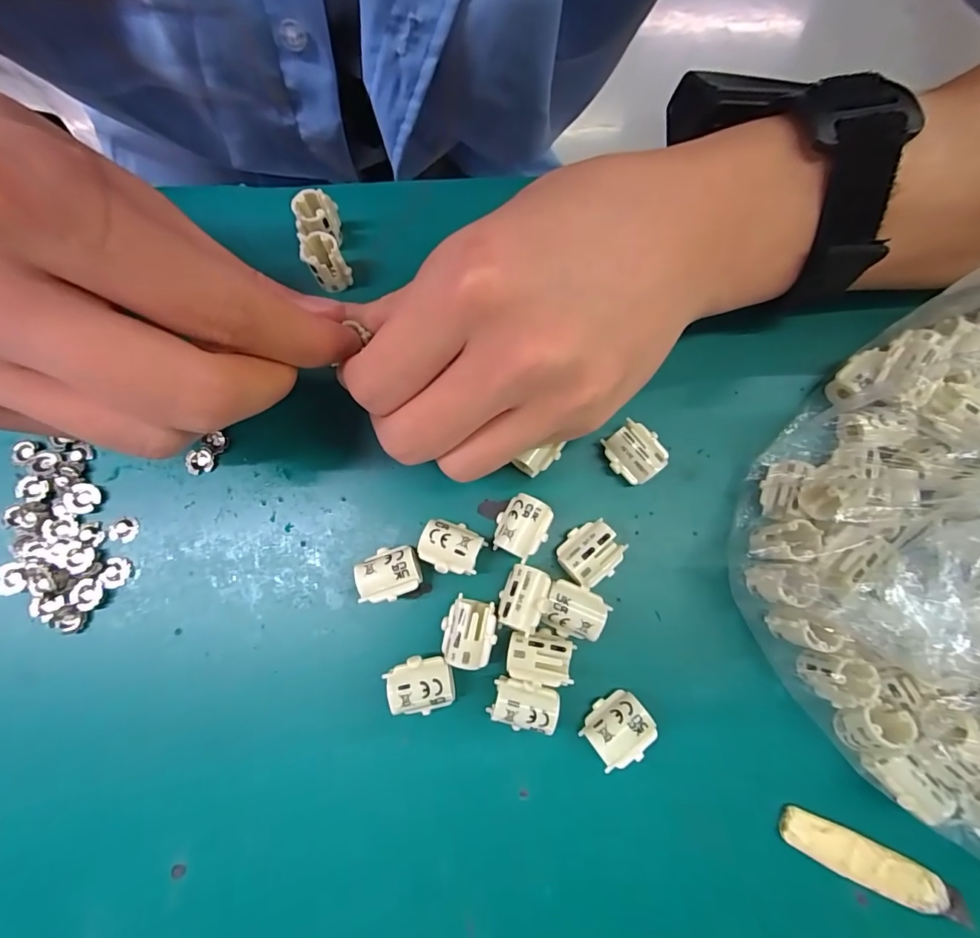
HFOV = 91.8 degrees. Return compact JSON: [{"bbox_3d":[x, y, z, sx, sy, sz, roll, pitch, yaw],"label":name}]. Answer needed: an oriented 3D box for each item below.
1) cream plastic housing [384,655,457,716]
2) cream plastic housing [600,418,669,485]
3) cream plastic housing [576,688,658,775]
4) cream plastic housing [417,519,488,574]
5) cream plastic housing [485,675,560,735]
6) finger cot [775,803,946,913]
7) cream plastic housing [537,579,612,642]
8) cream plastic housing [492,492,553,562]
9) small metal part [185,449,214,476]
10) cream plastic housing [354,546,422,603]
[{"bbox_3d":[-0.024,0.075,0.167,0.022,0.014,0.017,-13,78,-3],"label":"cream plastic housing"},{"bbox_3d":[0.056,-0.006,0.185,0.019,0.016,0.022,-29,79,-6],"label":"cream plastic housing"},{"bbox_3d":[0.044,0.089,0.164,0.018,0.014,0.022,43,81,8],"label":"cream plastic housing"},{"bbox_3d":[-0.014,0.029,0.176,0.022,0.013,0.017,22,78,4],"label":"cream plastic housing"},{"bbox_3d":[0.012,0.081,0.165,0.022,0.014,0.015,8,78,1],"label":"cream plastic housing"},{"bbox_3d":[0.123,0.129,0.157,0.051,0.005,0.014,25,80,3],"label":"finger cot"},{"bbox_3d":[0.029,0.051,0.171,0.023,0.016,0.017,20,78,4],"label":"cream plastic housing"},{"bbox_3d":[0.012,0.022,0.177,0.018,0.014,0.022,25,79,5],"label":"cream plastic housing"},{"bbox_3d":[-0.115,-0.003,0.187,0.011,0.004,0.010,0,80,-1],"label":"small metal part"},{"bbox_3d":[-0.037,0.039,0.175,0.023,0.014,0.017,-21,79,-5],"label":"cream plastic housing"}]

